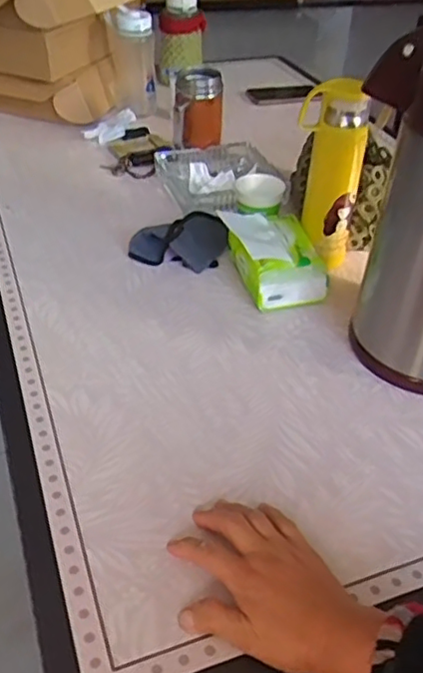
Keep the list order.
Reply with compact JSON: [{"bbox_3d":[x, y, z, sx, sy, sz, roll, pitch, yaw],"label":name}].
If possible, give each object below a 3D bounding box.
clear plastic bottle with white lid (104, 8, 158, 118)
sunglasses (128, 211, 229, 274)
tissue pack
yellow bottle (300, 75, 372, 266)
[{"bbox_3d":[-0.170,-0.608,1.383,0.094,0.181,0.084,-10,38,-15],"label":"clear plastic bottle with white lid"},{"bbox_3d":[-0.047,-0.135,0.920,0.142,0.059,0.075,-3,39,-8],"label":"sunglasses"},{"bbox_3d":[0.083,-0.115,0.878,0.120,0.079,0.144,-11,41,-16],"label":"tissue pack"},{"bbox_3d":[0.157,-0.217,0.861,0.092,0.236,0.065,9,39,8],"label":"yellow bottle"}]

